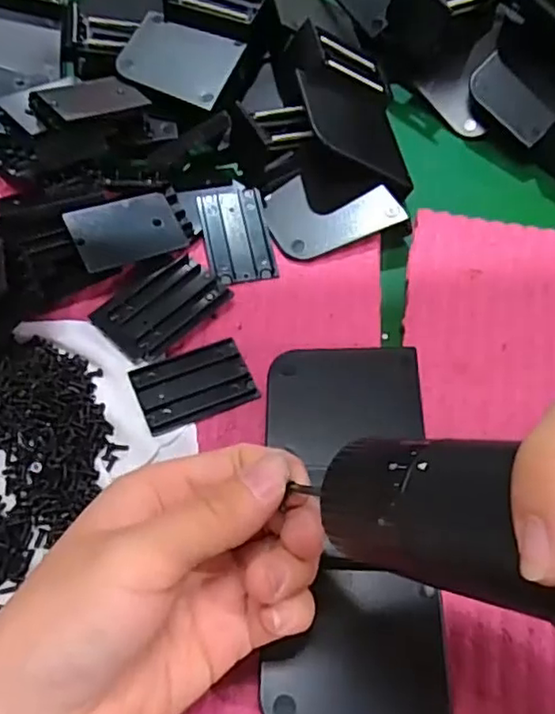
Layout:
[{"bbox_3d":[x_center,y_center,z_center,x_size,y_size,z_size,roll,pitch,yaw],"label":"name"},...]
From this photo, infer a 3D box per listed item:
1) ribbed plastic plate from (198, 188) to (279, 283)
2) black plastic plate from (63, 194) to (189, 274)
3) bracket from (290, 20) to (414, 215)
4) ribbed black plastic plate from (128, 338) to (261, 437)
[{"bbox_3d":[-0.021,-0.066,0.342,0.034,0.009,0.054,-11,63,-9],"label":"ribbed plastic plate"},{"bbox_3d":[-0.077,-0.065,0.324,0.055,0.004,0.033,-24,85,-28],"label":"black plastic plate"},{"bbox_3d":[0.034,-0.139,0.372,0.073,0.032,0.110,2,68,-40],"label":"bracket"},{"bbox_3d":[-0.040,0.013,0.302,0.054,0.004,0.034,-20,65,-13],"label":"ribbed black plastic plate"}]

